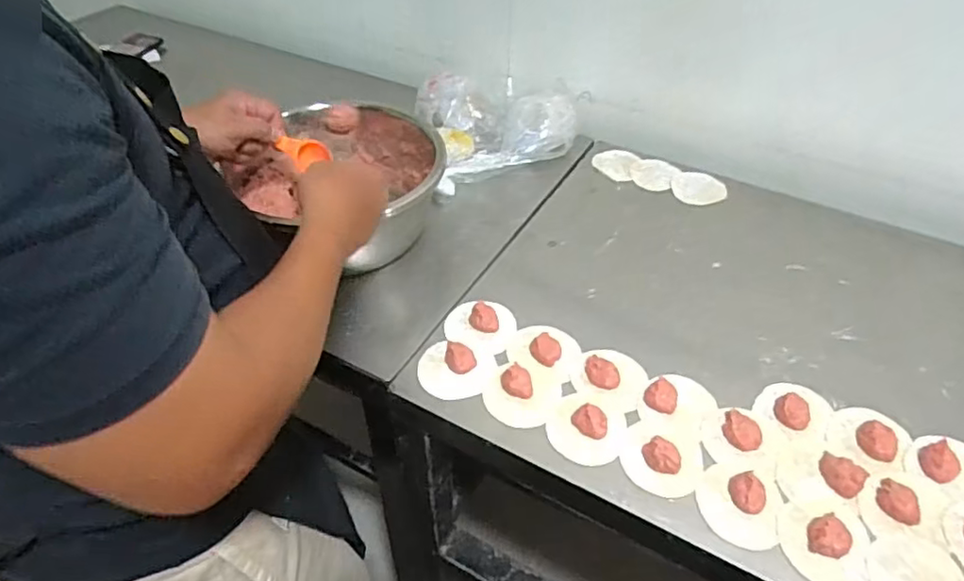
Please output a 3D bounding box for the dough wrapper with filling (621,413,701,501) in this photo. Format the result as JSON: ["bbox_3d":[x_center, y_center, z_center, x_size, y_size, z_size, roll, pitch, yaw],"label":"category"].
[{"bbox_3d":[0.180,0.157,0.620,0.075,0.021,0.089,20,47,20],"label":"dough wrapper with filling"}]

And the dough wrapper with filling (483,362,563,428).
[{"bbox_3d":[0.042,0.107,0.667,0.079,0.015,0.081,0,44,0],"label":"dough wrapper with filling"}]

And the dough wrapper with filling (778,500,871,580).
[{"bbox_3d":[0.308,0.221,0.554,0.079,0.020,0.078,-2,44,-2],"label":"dough wrapper with filling"}]

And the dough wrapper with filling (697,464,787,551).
[{"bbox_3d":[0.243,0.194,0.579,0.077,0.017,0.082,4,44,4],"label":"dough wrapper with filling"}]

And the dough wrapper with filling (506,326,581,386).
[{"bbox_3d":[0.067,0.071,0.707,0.076,0.016,0.077,0,44,0],"label":"dough wrapper with filling"}]

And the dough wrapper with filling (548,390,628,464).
[{"bbox_3d":[0.110,0.134,0.638,0.071,0.016,0.080,23,48,22],"label":"dough wrapper with filling"}]

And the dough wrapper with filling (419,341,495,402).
[{"bbox_3d":[-0.029,0.082,0.688,0.081,0.027,0.073,2,44,2],"label":"dough wrapper with filling"}]

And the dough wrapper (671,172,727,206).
[{"bbox_3d":[0.335,-0.161,0.973,0.091,0.007,0.091,3,41,-2],"label":"dough wrapper"}]

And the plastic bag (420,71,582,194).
[{"bbox_3d":[0.000,-0.280,1.021,0.266,0.100,0.212,-23,48,-22],"label":"plastic bag"}]

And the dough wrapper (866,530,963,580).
[{"bbox_3d":[0.376,0.249,0.543,0.073,0.004,0.087,18,47,18],"label":"dough wrapper"}]

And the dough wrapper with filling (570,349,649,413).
[{"bbox_3d":[0.139,0.091,0.687,0.078,0.016,0.069,20,47,20],"label":"dough wrapper with filling"}]

